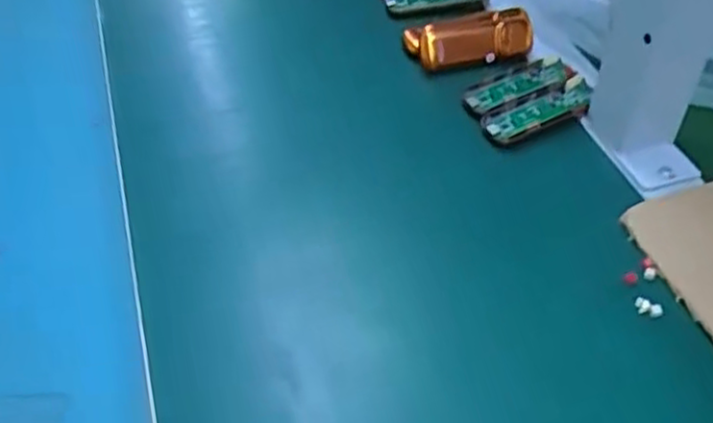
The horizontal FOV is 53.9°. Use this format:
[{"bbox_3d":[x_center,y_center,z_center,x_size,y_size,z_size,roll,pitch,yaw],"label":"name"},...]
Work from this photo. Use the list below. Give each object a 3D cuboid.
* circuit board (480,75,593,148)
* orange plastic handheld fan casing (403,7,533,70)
[{"bbox_3d":[0.121,-0.067,0.464,0.081,0.006,0.031,-19,50,-16],"label":"circuit board"},{"bbox_3d":[0.084,-0.129,0.512,0.092,0.019,0.035,-7,47,-5],"label":"orange plastic handheld fan casing"}]

